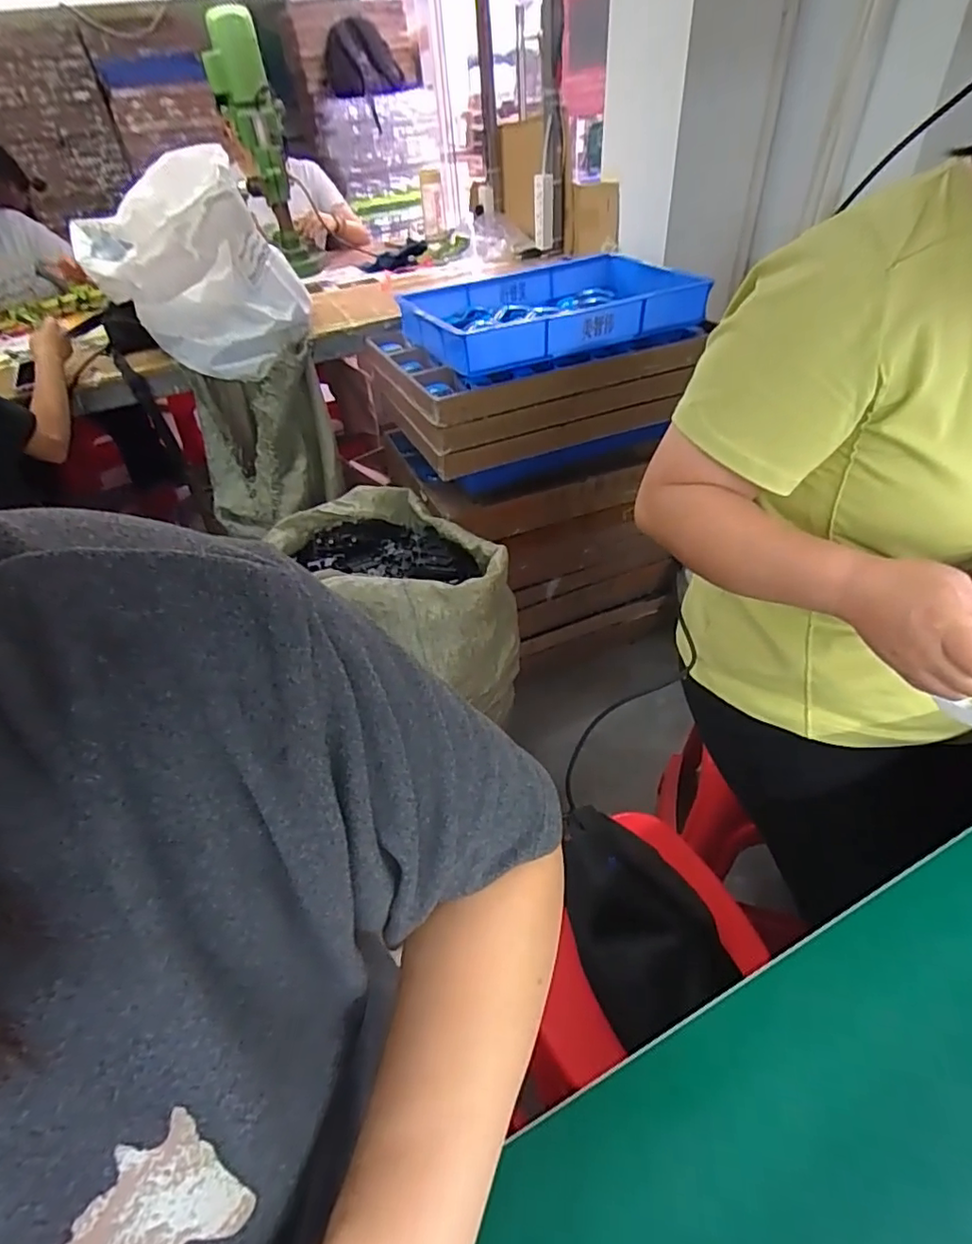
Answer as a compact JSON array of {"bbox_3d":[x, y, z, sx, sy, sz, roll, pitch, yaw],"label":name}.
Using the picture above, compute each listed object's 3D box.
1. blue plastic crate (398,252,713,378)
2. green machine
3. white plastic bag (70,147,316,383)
[{"bbox_3d":[0.124,-0.654,1.236,0.559,0.095,0.376,-17,44,-11],"label":"blue plastic crate"},{"bbox_3d":[-0.550,-1.148,1.452,0.145,0.505,0.154,-16,44,-10],"label":"green machine"},{"bbox_3d":[-0.574,-0.676,1.142,0.381,0.312,0.194,-5,43,2],"label":"white plastic bag"}]

